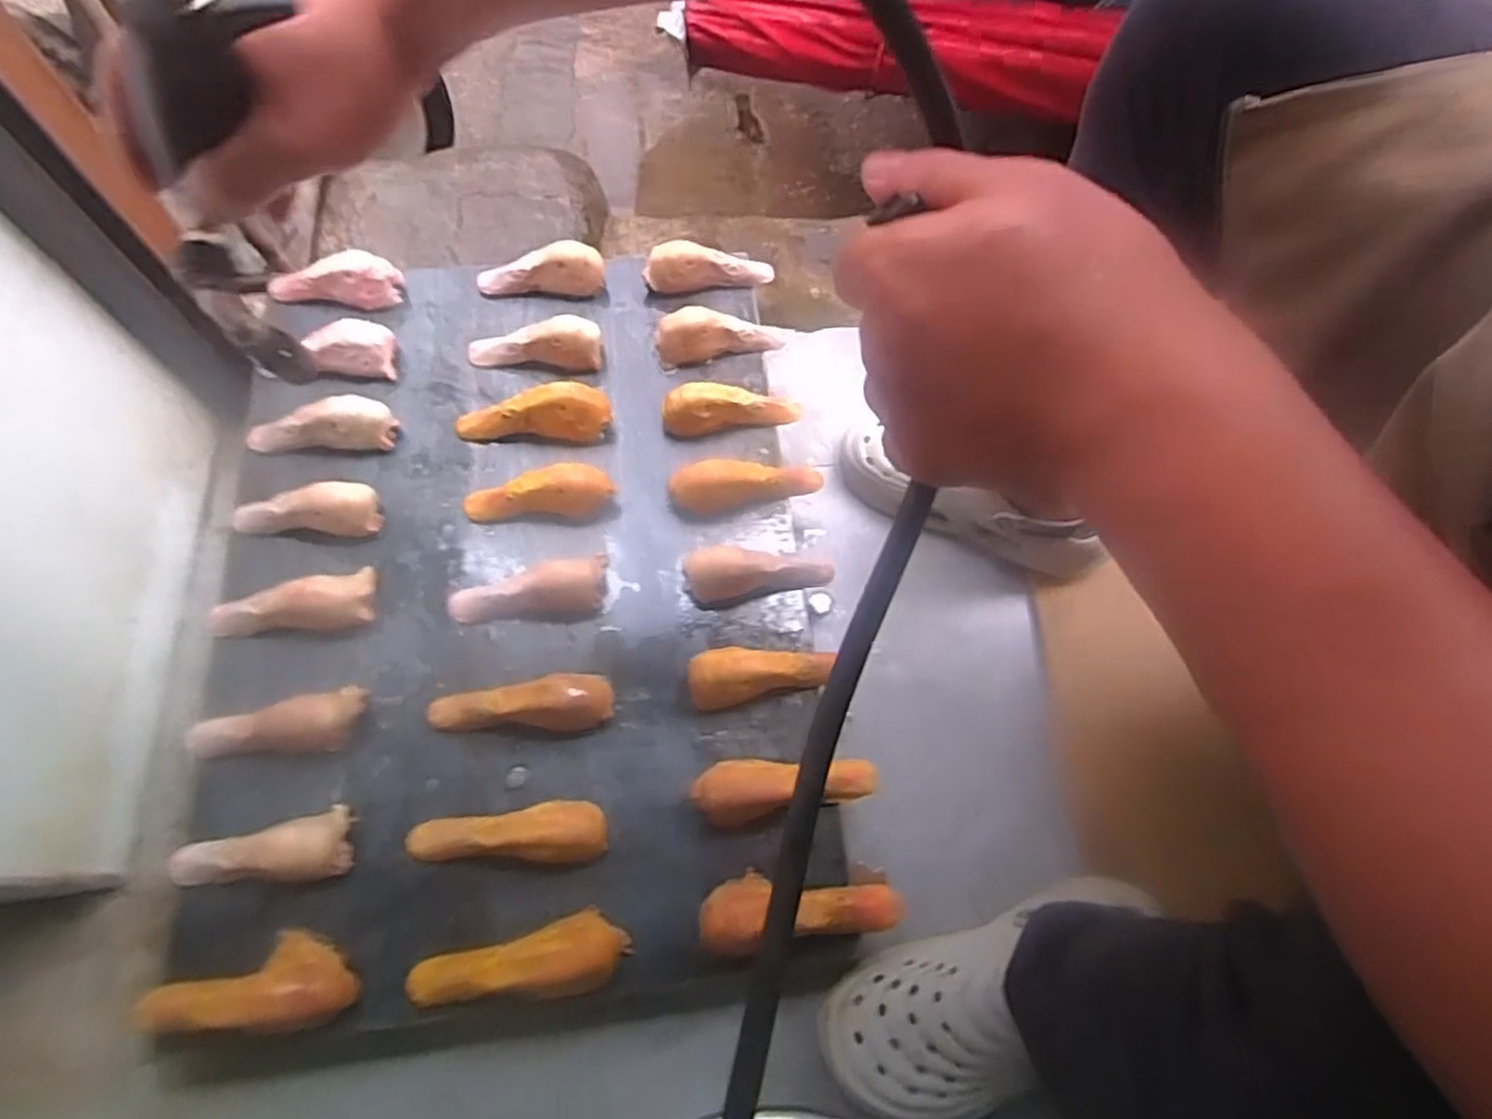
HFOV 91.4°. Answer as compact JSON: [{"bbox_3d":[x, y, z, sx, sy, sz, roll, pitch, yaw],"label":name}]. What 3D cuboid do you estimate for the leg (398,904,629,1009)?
[{"bbox_3d":[-0.163,0.291,0.513,0.156,0.043,0.053,-14,67,-8],"label":"leg"}]

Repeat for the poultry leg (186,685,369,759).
[{"bbox_3d":[-0.378,0.134,0.576,0.138,0.039,0.048,-13,67,-7],"label":"poultry leg"}]

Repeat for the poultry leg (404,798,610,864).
[{"bbox_3d":[-0.183,0.206,0.549,0.153,0.043,0.042,-1,66,-2],"label":"poultry leg"}]

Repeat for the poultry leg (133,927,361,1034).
[{"bbox_3d":[-0.355,0.298,0.511,0.157,0.039,0.065,-1,66,-2],"label":"poultry leg"}]

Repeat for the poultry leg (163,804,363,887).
[{"bbox_3d":[-0.368,0.218,0.545,0.135,0.040,0.048,-6,66,-4],"label":"poultry leg"}]

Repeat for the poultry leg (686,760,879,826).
[{"bbox_3d":[0.034,0.175,0.565,0.145,0.050,0.045,0,65,-17],"label":"poultry leg"}]

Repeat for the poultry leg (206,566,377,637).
[{"bbox_3d":[-0.382,0.040,0.607,0.140,0.041,0.049,-13,67,-7],"label":"poultry leg"}]

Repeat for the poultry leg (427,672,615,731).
[{"bbox_3d":[-0.183,0.115,0.593,0.147,0.035,0.046,1,66,-1],"label":"poultry leg"}]

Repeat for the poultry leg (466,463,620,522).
[{"bbox_3d":[-0.189,-0.060,0.663,0.133,0.048,0.034,-6,66,-4],"label":"poultry leg"}]

